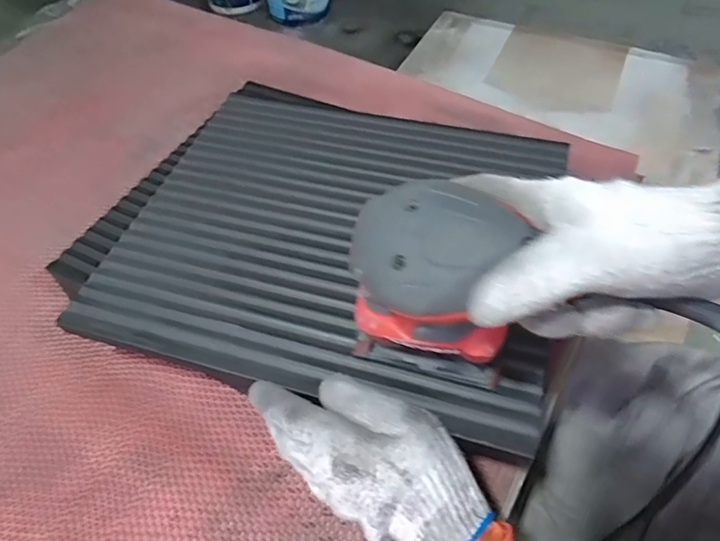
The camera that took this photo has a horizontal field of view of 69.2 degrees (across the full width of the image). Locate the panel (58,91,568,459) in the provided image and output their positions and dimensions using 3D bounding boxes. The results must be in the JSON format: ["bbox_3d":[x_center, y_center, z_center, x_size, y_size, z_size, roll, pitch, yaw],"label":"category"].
[{"bbox_3d":[-0.017,-0.040,0.457,0.360,0.012,0.311,14,56,12],"label":"panel"}]

